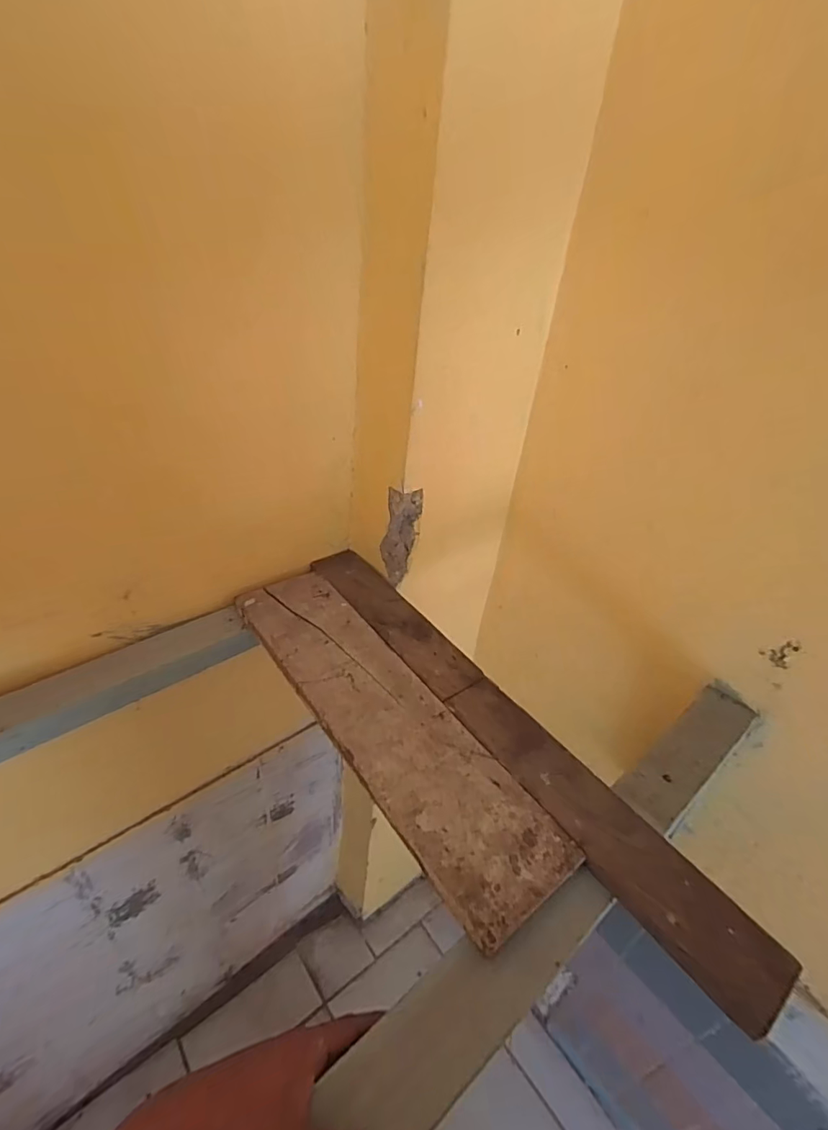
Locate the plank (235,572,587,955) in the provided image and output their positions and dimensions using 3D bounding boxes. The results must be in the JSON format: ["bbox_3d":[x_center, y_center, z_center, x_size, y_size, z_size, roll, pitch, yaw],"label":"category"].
[{"bbox_3d":[-0.041,0.152,0.560,0.126,0.016,0.474,-19,41,-35],"label":"plank"}]

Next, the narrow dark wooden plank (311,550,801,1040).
[{"bbox_3d":[0.078,0.153,0.573,0.078,0.014,0.644,-18,41,-34],"label":"narrow dark wooden plank"}]

